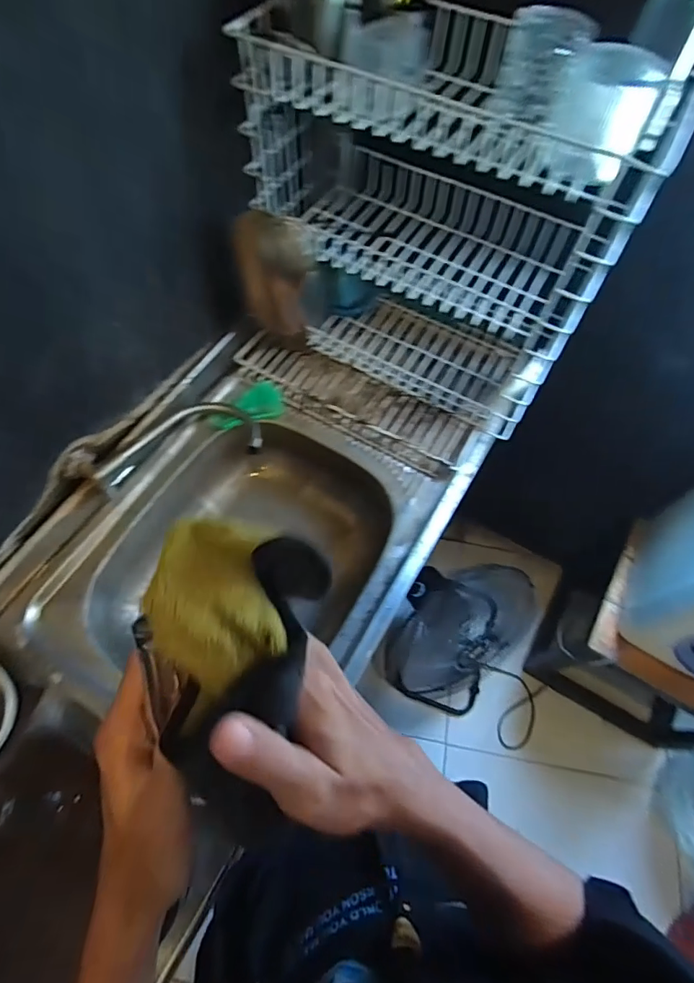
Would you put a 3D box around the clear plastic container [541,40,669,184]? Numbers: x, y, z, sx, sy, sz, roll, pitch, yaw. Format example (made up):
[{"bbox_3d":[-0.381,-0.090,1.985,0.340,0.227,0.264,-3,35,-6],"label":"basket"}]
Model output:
[{"bbox_3d":[0.260,-0.386,0.494,0.088,0.095,0.079,23,66,10],"label":"clear plastic container"}]

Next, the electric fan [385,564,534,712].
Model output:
[{"bbox_3d":[0.291,0.379,1.239,0.298,0.420,0.323,0,64,0],"label":"electric fan"}]

